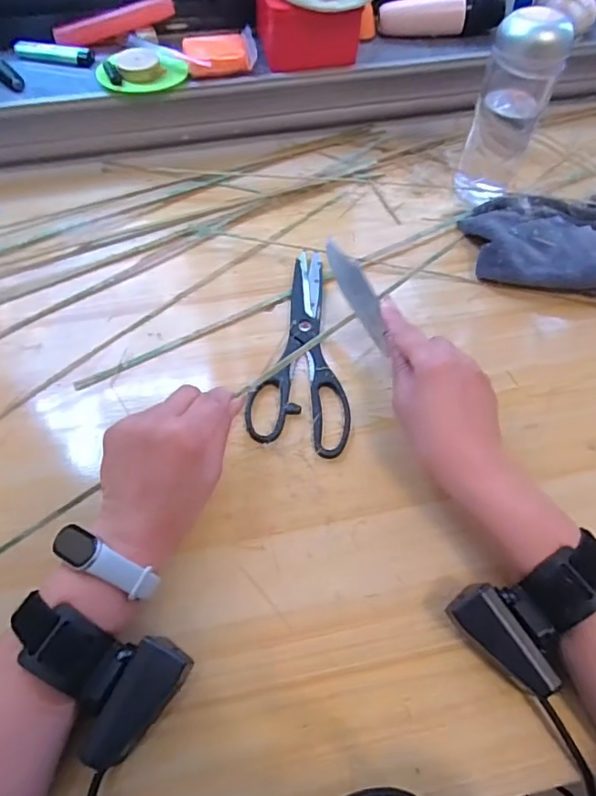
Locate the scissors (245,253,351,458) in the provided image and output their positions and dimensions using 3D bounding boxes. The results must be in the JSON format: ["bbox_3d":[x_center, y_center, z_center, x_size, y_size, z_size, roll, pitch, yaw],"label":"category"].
[{"bbox_3d":[0.014,-0.046,0.471,0.082,0.011,0.195,11,62,4],"label":"scissors"}]

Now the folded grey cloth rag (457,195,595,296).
[{"bbox_3d":[0.258,-0.148,0.521,0.179,0.034,0.123,5,62,1],"label":"folded grey cloth rag"}]

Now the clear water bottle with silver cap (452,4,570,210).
[{"bbox_3d":[0.190,-0.254,0.501,0.062,0.161,0.047,22,64,10],"label":"clear water bottle with silver cap"}]

